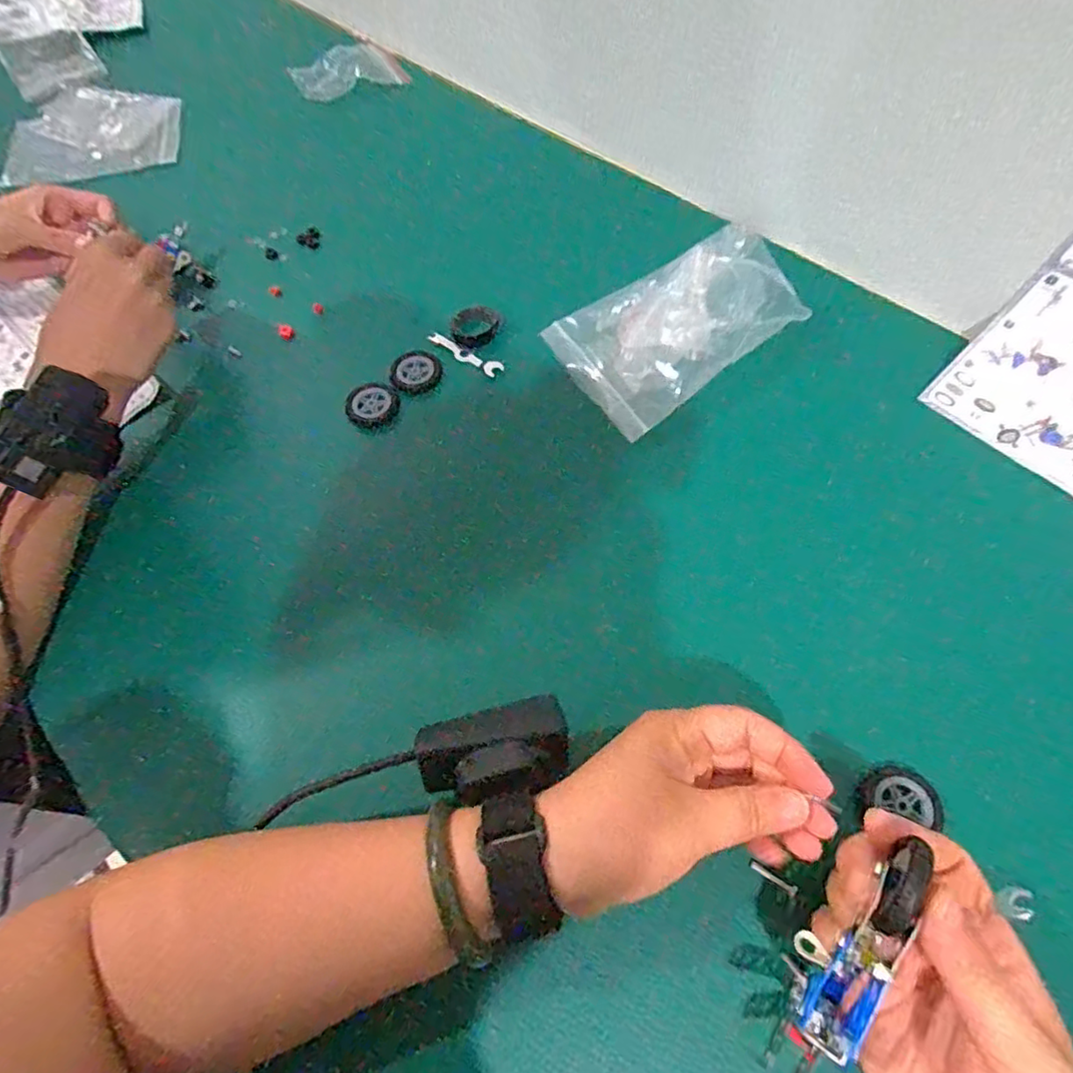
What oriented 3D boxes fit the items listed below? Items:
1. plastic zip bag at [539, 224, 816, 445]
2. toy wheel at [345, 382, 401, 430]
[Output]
[{"bbox_3d":[0.096,-0.149,0.426,0.154,0.042,0.113,-30,65,-11],"label":"plastic zip bag"},{"bbox_3d":[-0.117,-0.094,0.432,0.036,0.016,0.032,-29,65,-11],"label":"toy wheel"}]

